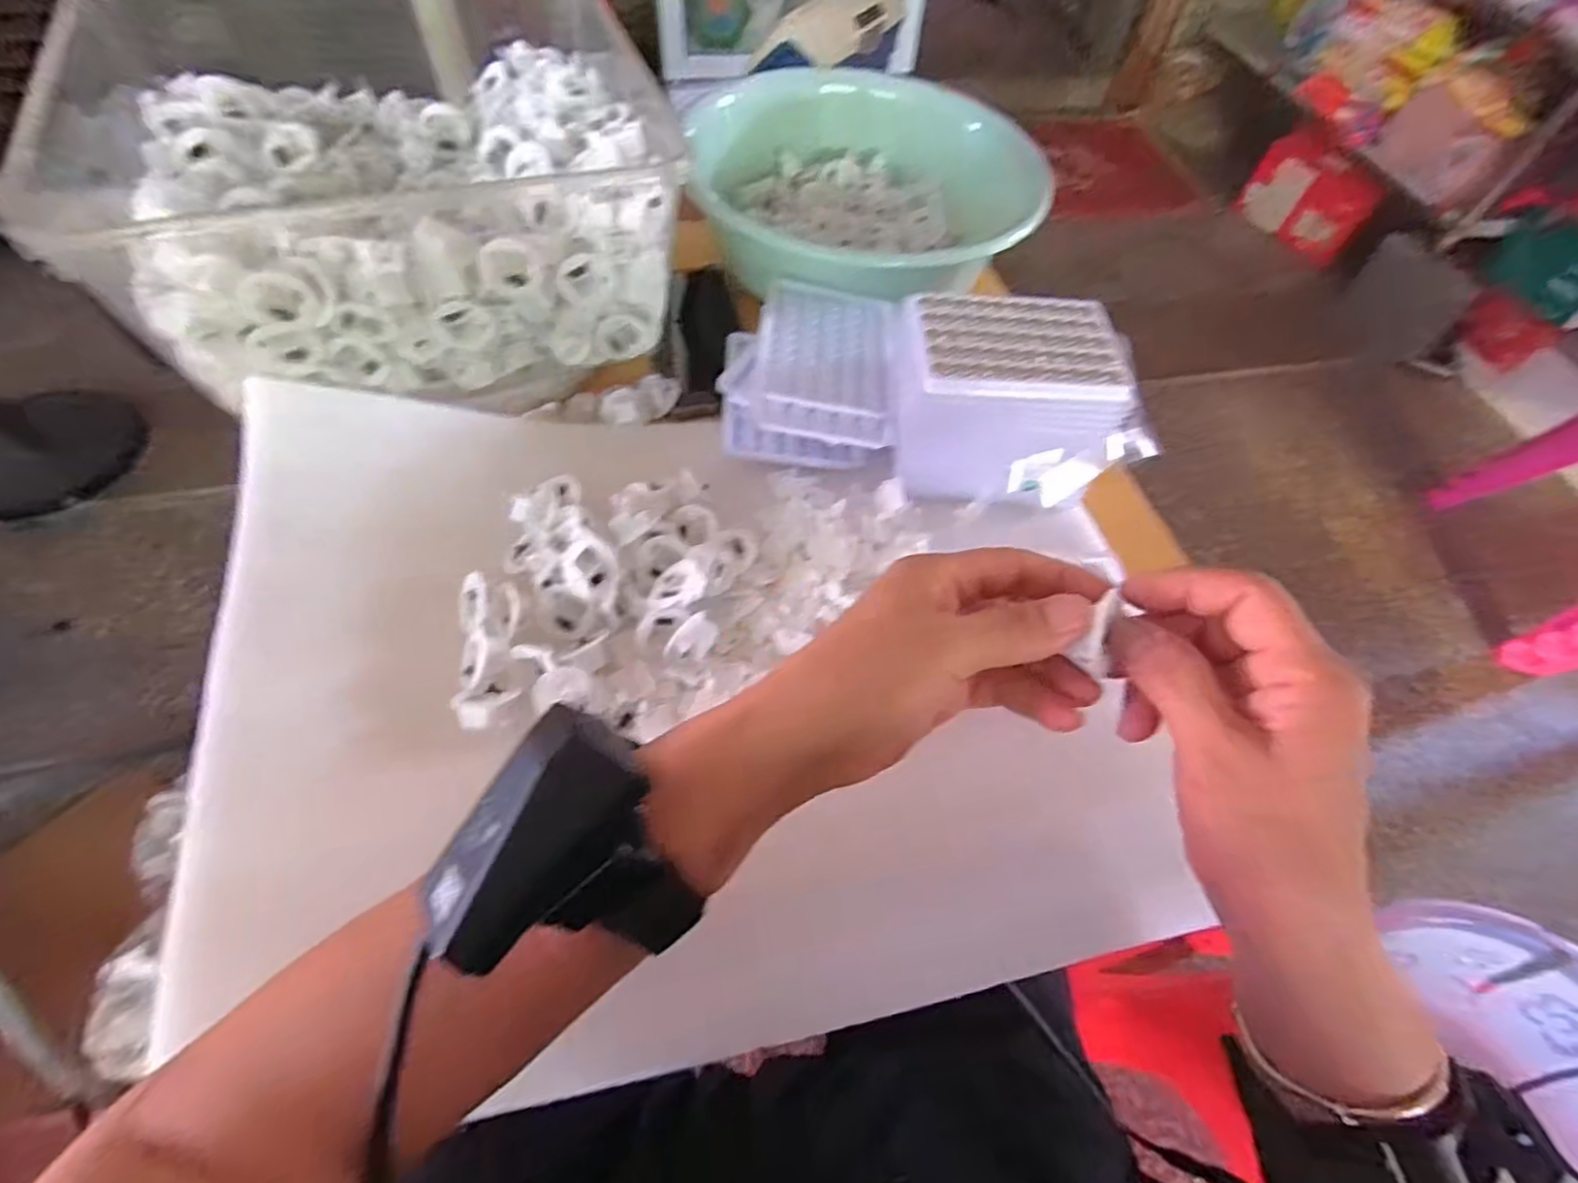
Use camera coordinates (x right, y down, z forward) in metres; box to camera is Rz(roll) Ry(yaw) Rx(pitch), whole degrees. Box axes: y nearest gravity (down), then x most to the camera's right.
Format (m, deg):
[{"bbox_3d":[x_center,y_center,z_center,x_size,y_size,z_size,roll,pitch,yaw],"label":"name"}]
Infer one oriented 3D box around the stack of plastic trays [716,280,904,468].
[{"bbox_3d":[0.016,-0.161,0.488,0.116,0.043,0.152,7,58,0],"label":"stack of plastic trays"}]

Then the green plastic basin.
[{"bbox_3d":[0.057,-0.356,0.597,0.263,0.094,0.263,2,58,-3],"label":"green plastic basin"}]

